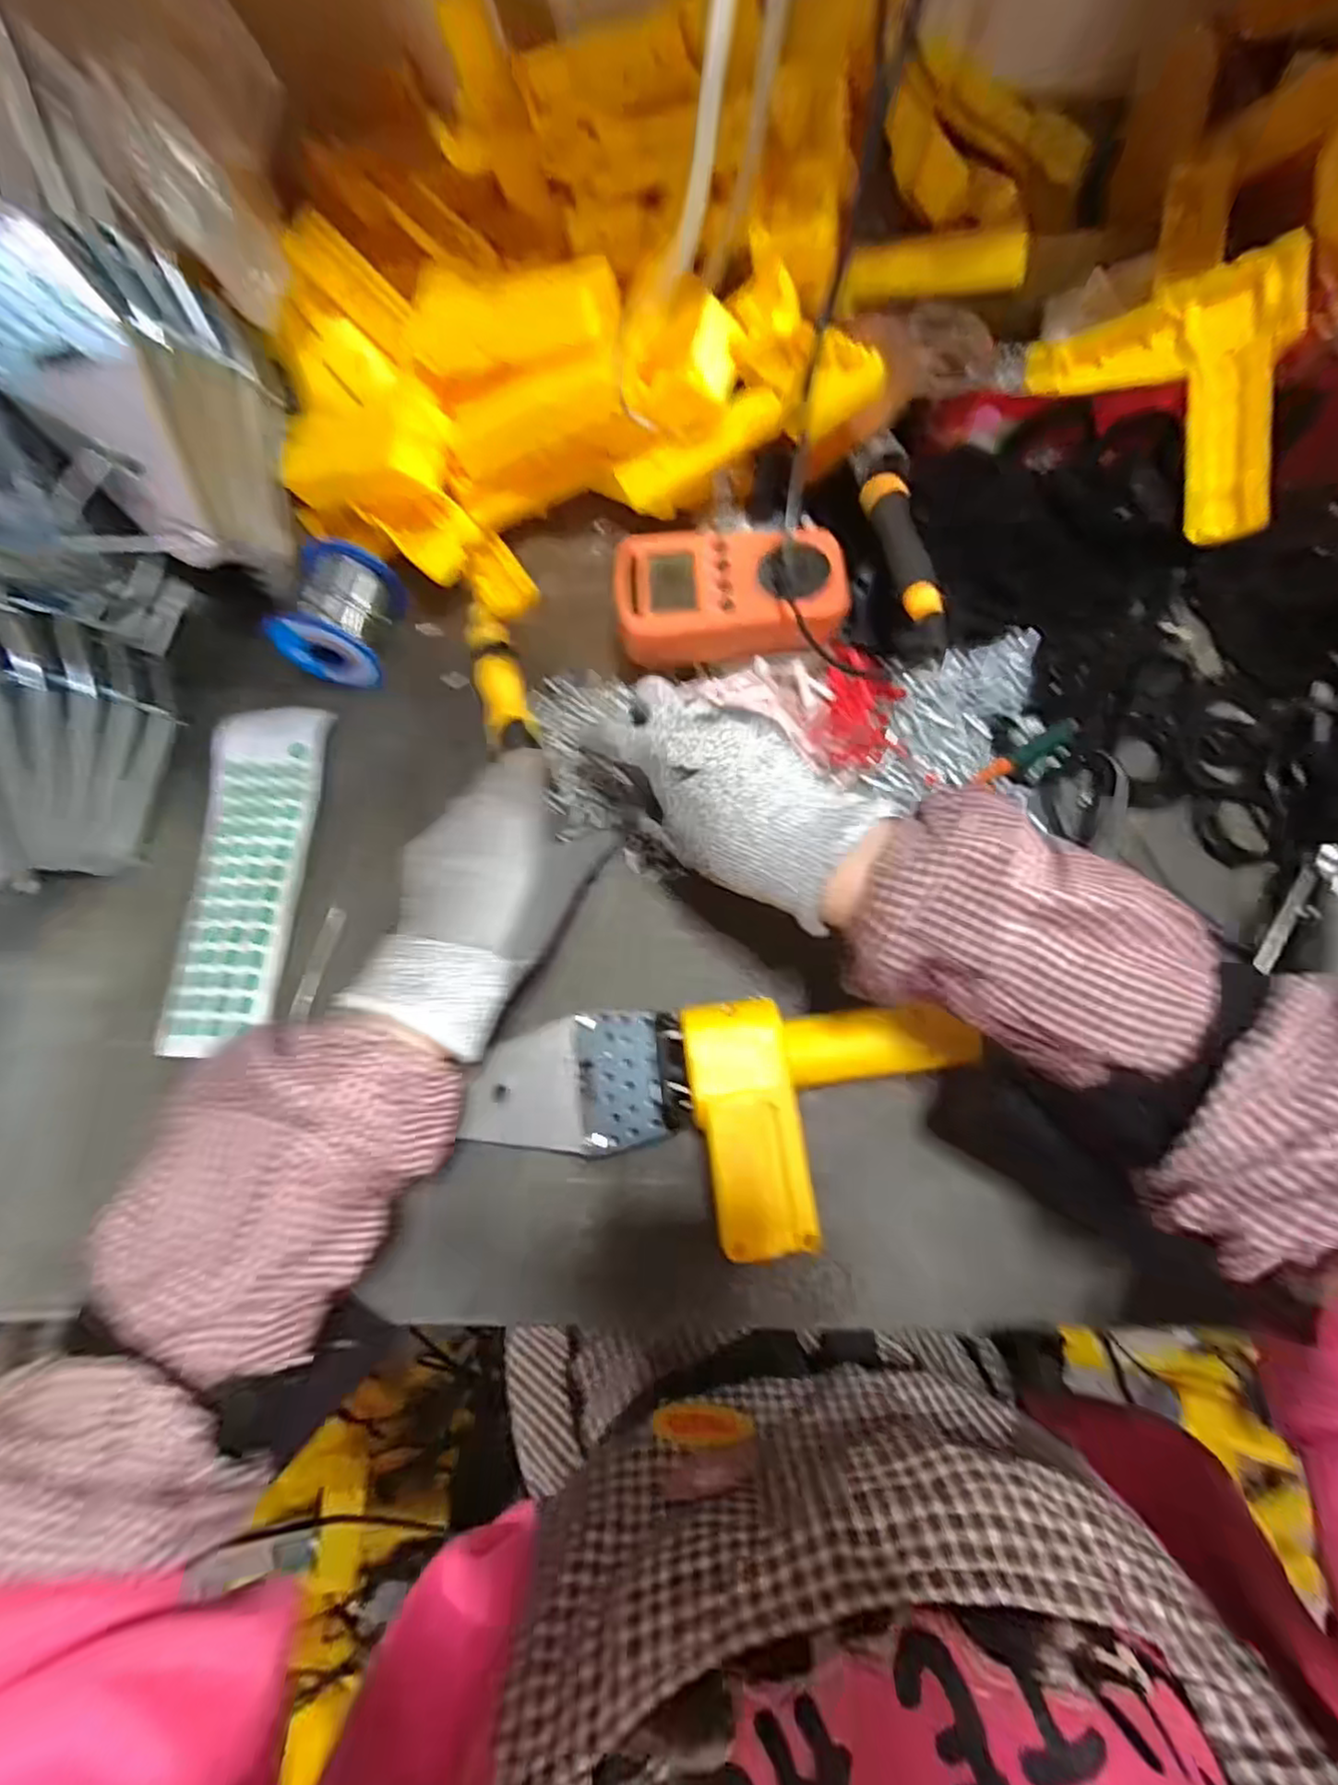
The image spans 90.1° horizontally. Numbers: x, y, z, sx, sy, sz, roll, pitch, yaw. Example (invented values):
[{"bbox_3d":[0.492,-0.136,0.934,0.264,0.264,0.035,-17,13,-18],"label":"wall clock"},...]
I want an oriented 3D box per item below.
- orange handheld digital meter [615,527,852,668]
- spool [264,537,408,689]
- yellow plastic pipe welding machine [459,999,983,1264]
[{"bbox_3d":[0.035,-0.176,0.389,0.127,0.032,0.071,-3,73,1],"label":"orange handheld digital meter"},{"bbox_3d":[-0.206,-0.174,0.424,0.061,0.052,0.075,12,74,5],"label":"spool"},{"bbox_3d":[0.022,0.113,0.329,0.244,0.046,0.108,-3,73,1],"label":"yellow plastic pipe welding machine"}]

